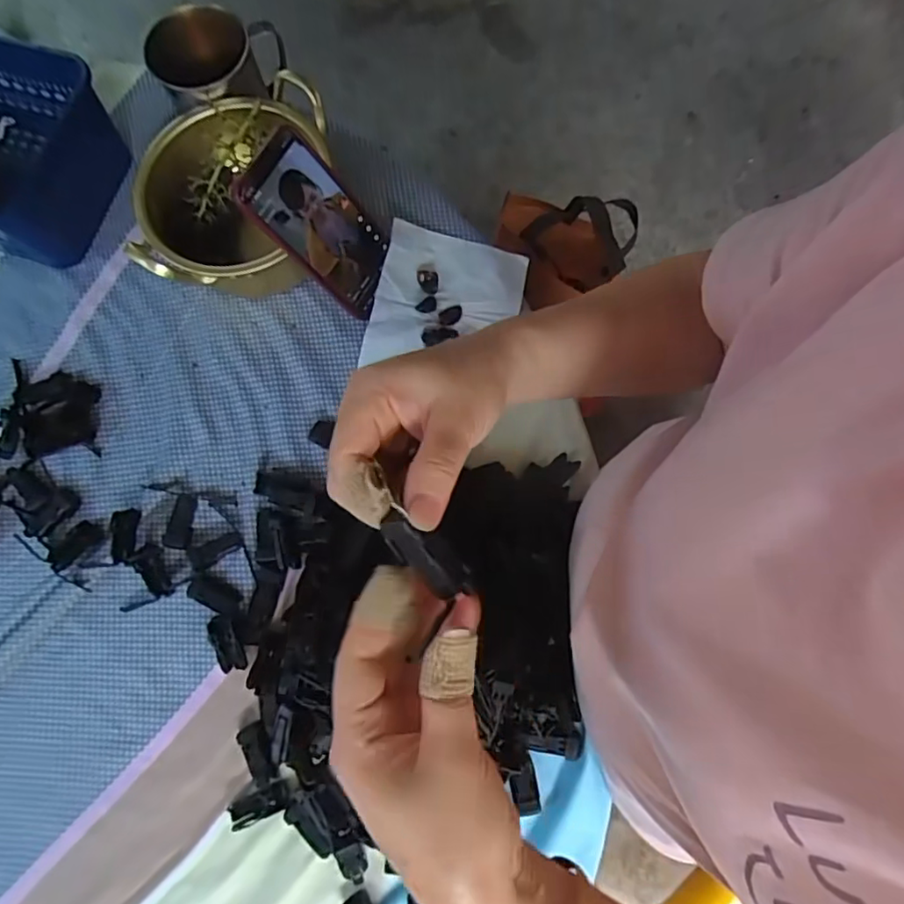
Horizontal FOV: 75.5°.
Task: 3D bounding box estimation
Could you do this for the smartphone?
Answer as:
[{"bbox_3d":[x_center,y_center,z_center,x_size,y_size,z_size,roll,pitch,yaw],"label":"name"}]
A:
[{"bbox_3d":[-0.107,-0.191,0.492,0.008,0.151,0.079,22,78,43],"label":"smartphone"}]

